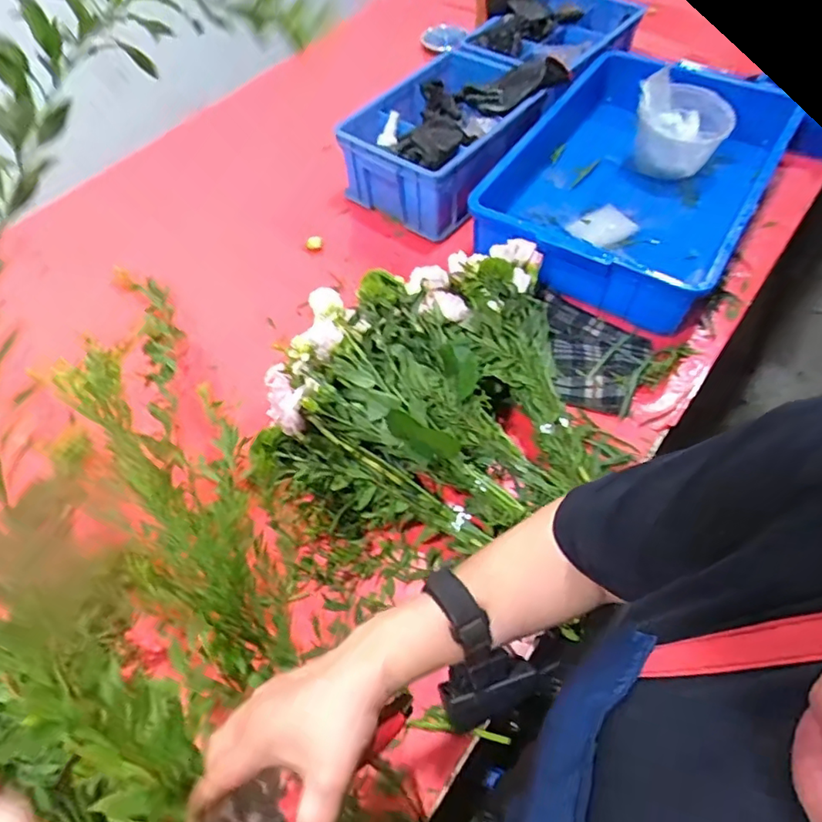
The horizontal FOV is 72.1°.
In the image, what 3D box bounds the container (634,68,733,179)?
[{"bbox_3d":[0.536,-0.567,1.131,0.191,0.133,0.164,23,59,15],"label":"container"}]

